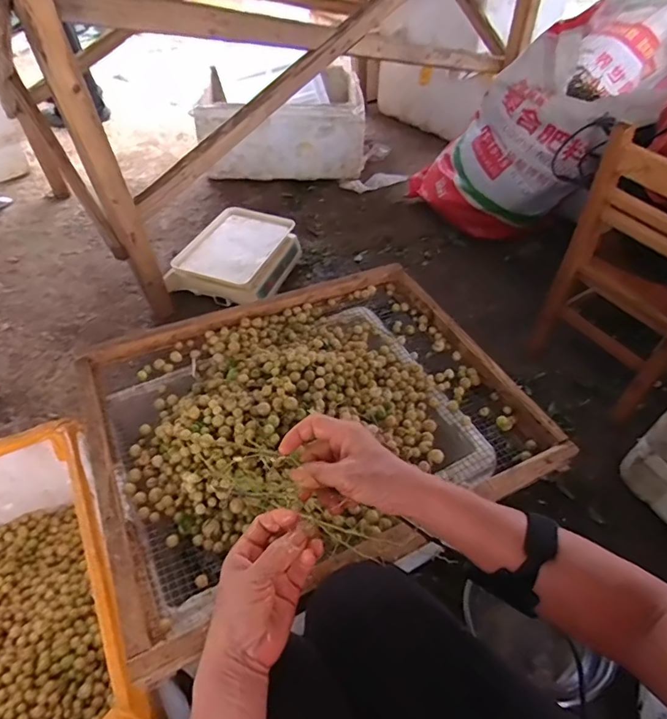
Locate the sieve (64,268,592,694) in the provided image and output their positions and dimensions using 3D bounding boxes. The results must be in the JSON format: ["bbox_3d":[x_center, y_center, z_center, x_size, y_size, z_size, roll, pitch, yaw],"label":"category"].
[{"bbox_3d":[-0.031,0.065,0.689,0.564,0.086,0.456,-21,52,-18],"label":"sieve"}]

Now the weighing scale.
[{"bbox_3d":[-0.268,-0.279,1.343,0.256,0.103,0.331,16,50,13],"label":"weighing scale"}]

